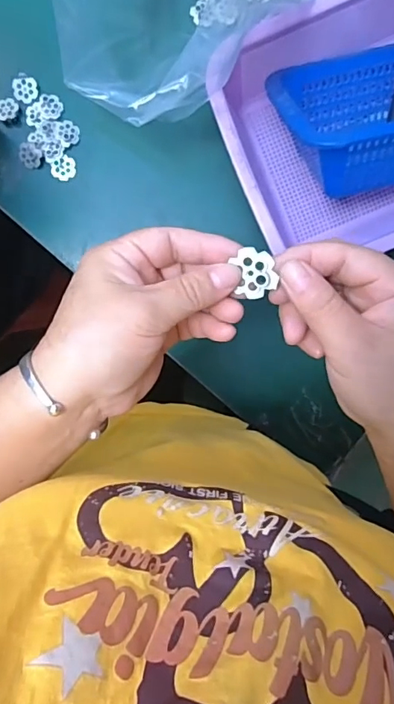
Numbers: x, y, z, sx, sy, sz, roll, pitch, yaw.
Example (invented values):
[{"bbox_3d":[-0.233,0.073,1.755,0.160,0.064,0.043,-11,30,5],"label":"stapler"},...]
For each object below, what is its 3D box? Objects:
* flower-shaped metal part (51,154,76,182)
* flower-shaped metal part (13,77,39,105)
[{"bbox_3d":[-0.143,-0.197,0.511,0.026,0.004,0.023,-30,96,6],"label":"flower-shaped metal part"},{"bbox_3d":[-0.181,-0.275,0.500,0.024,0.004,0.025,-6,98,3],"label":"flower-shaped metal part"}]

